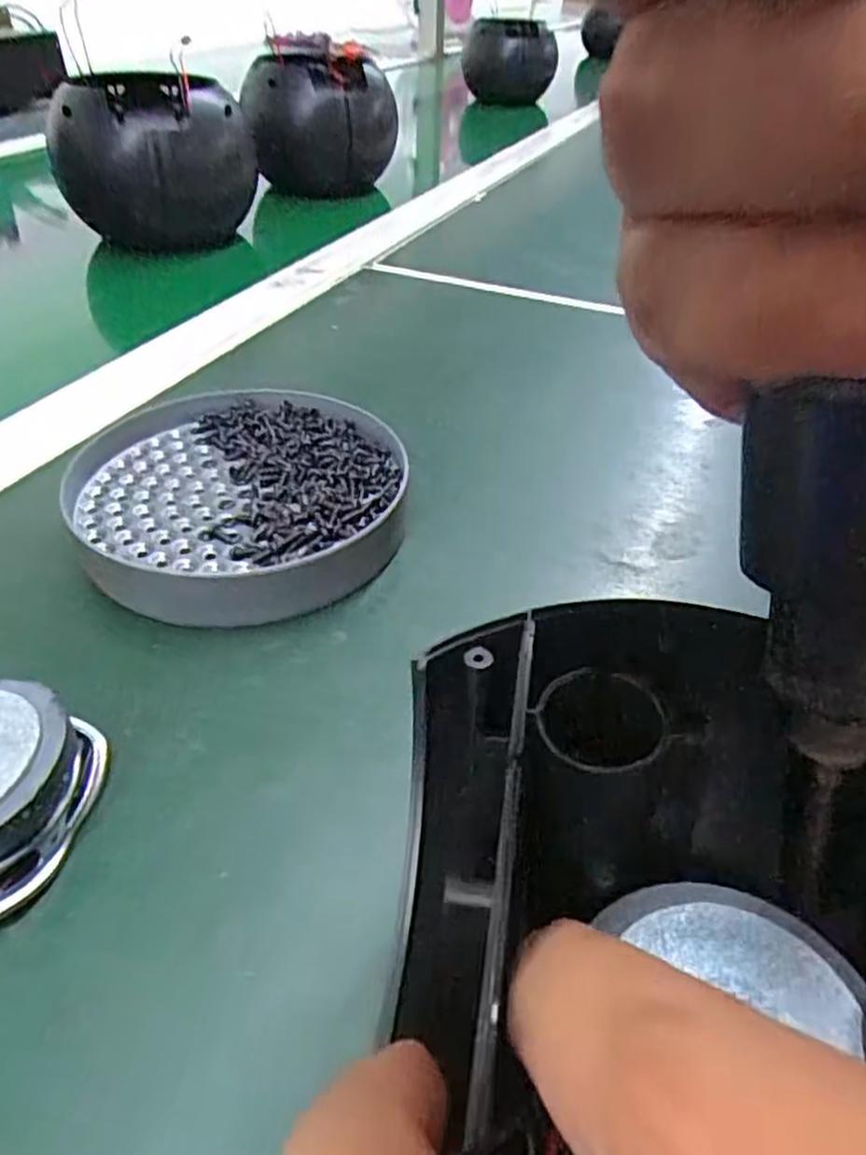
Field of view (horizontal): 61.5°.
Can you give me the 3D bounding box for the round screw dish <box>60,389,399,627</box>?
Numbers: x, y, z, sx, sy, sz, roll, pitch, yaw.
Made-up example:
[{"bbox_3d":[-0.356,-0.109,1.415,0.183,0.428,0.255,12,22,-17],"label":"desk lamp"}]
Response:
[{"bbox_3d":[-0.068,-0.030,0.254,0.112,0.023,0.107,7,39,-6],"label":"round screw dish"}]

